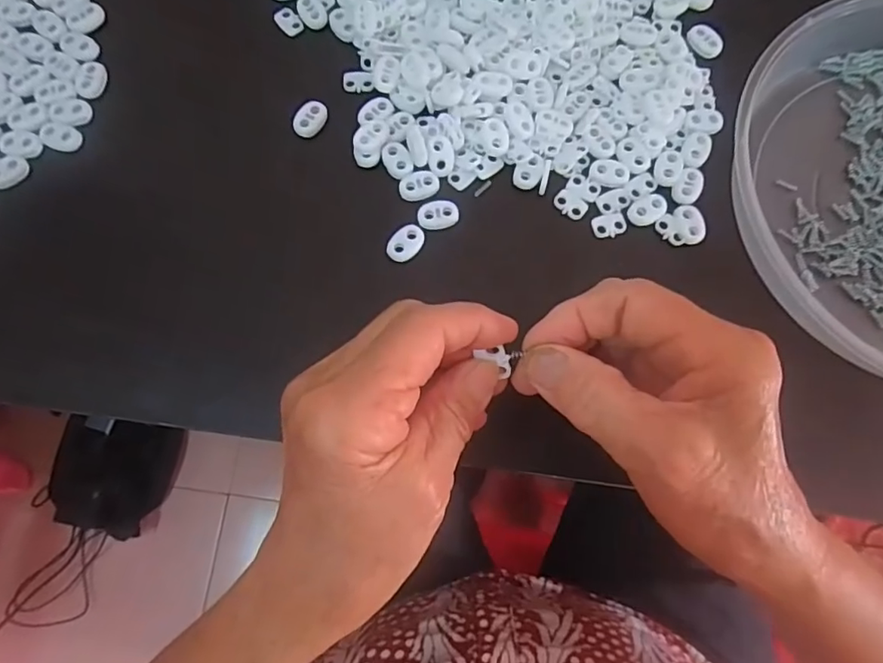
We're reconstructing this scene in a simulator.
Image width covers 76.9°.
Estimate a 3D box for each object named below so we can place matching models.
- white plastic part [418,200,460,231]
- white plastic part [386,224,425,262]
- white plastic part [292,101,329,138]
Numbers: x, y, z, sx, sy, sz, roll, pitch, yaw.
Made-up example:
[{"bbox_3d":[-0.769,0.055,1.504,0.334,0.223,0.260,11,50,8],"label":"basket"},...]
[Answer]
[{"bbox_3d":[-0.002,-0.065,0.309,0.023,0.004,0.016,-15,76,-5],"label":"white plastic part"},{"bbox_3d":[-0.019,-0.048,0.303,0.015,0.004,0.023,31,77,7],"label":"white plastic part"},{"bbox_3d":[-0.075,-0.122,0.320,0.014,0.009,0.022,29,76,6],"label":"white plastic part"}]

